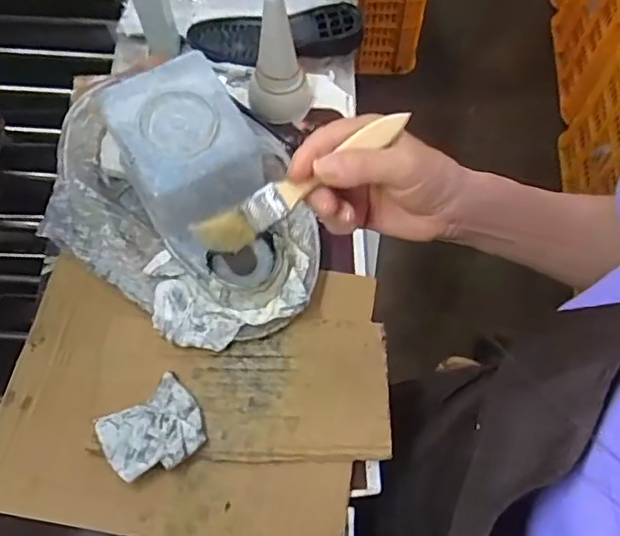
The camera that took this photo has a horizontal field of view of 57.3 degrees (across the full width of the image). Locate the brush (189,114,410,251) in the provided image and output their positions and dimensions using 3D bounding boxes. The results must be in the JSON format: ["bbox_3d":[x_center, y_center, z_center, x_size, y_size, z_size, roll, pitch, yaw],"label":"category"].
[{"bbox_3d":[-0.001,-0.054,0.347,0.149,0.016,0.025,-34,71,-9],"label":"brush"}]

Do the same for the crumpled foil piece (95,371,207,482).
[{"bbox_3d":[-0.133,0.138,0.479,0.082,0.028,0.070,-32,70,-12],"label":"crumpled foil piece"}]

